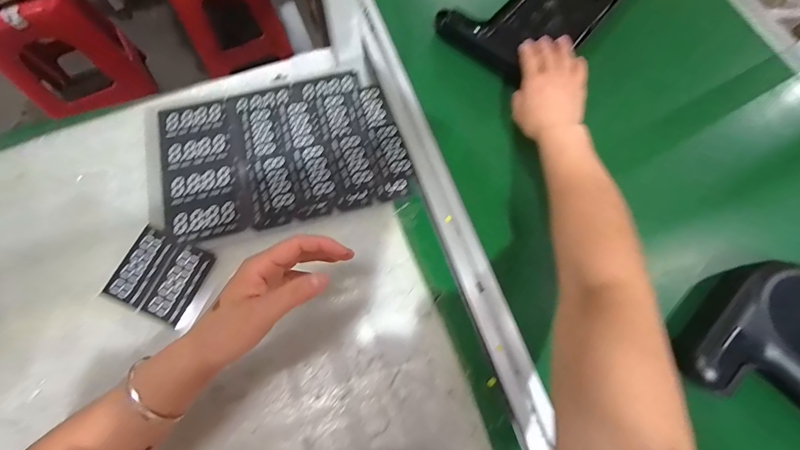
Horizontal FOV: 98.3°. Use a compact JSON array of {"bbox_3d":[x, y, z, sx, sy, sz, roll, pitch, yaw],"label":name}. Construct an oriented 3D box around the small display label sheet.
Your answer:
[{"bbox_3d":[-0.281,0.059,0.405,0.095,0.006,0.089,22,72,4],"label":"small display label sheet"}]

